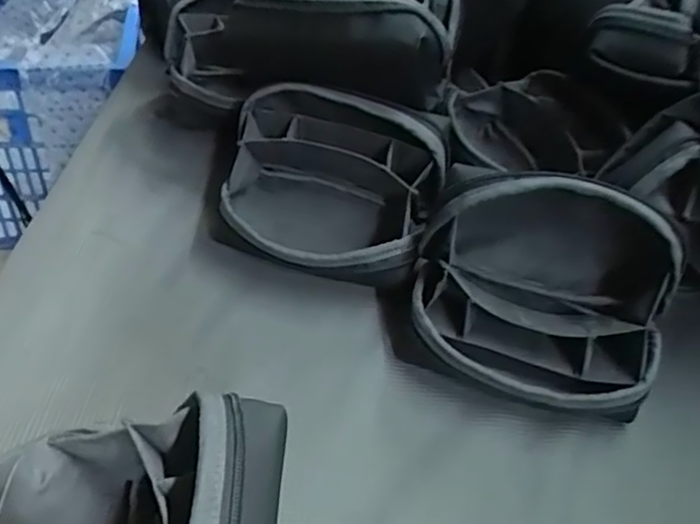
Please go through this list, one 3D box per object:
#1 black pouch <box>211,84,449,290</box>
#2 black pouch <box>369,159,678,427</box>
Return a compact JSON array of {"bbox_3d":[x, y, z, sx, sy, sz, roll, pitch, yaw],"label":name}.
[{"bbox_3d":[-0.017,-0.047,0.466,0.163,0.117,0.114,11,42,4],"label":"black pouch"},{"bbox_3d":[0.118,0.017,0.403,0.171,0.128,0.120,9,42,2],"label":"black pouch"}]

